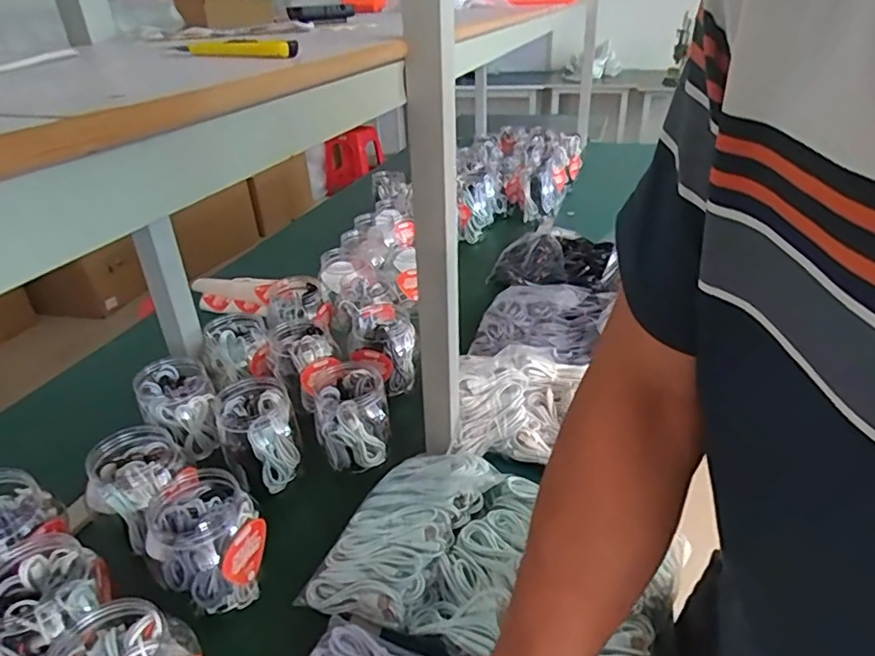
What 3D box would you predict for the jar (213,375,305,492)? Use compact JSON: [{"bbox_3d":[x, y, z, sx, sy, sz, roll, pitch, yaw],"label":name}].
[{"bbox_3d":[-0.244,0.144,0.775,0.096,0.126,0.093,-2,31,1],"label":"jar"}]

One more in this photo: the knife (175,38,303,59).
[{"bbox_3d":[-0.162,-0.225,0.451,0.126,0.012,0.020,15,35,28],"label":"knife"}]

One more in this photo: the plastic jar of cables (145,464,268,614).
[{"bbox_3d":[-0.254,0.239,0.625,0.110,0.119,0.118,-24,36,-31],"label":"plastic jar of cables"}]

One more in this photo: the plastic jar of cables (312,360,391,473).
[{"bbox_3d":[-0.121,0.129,0.796,0.096,0.134,0.088,-2,31,1],"label":"plastic jar of cables"}]

